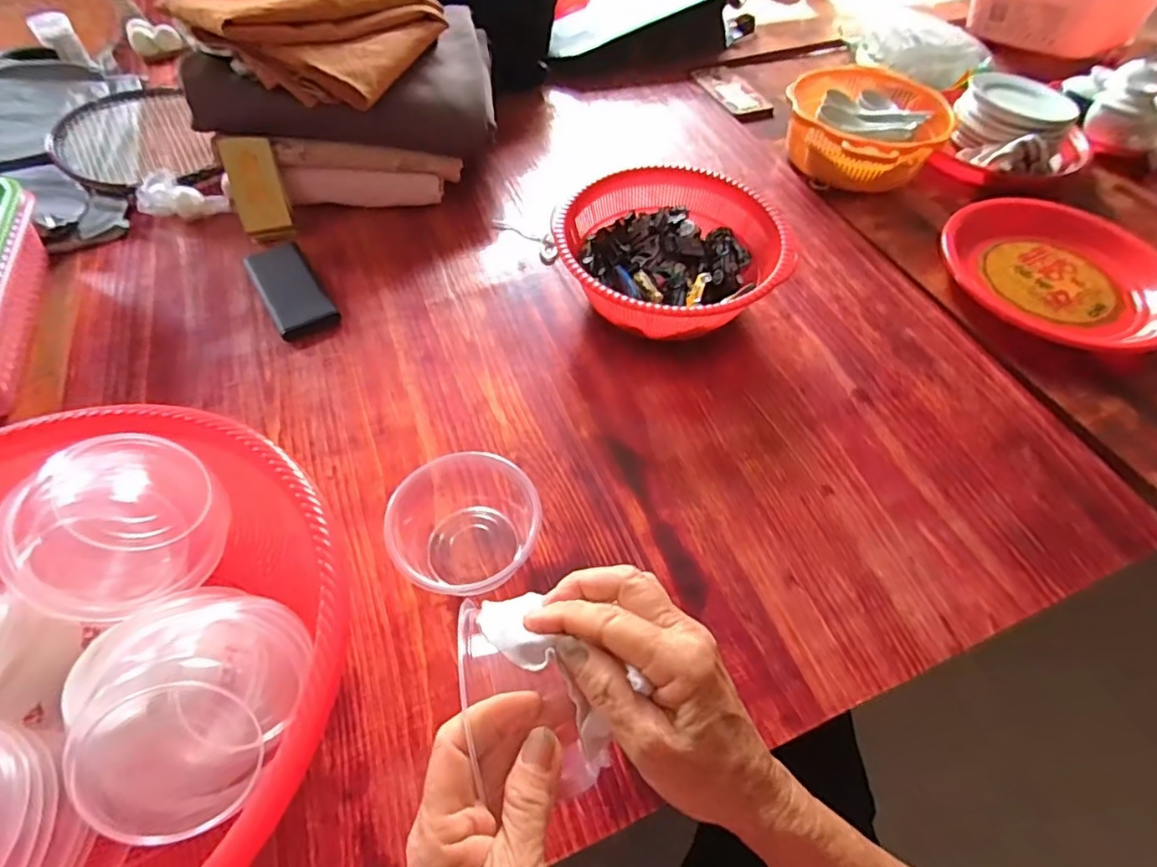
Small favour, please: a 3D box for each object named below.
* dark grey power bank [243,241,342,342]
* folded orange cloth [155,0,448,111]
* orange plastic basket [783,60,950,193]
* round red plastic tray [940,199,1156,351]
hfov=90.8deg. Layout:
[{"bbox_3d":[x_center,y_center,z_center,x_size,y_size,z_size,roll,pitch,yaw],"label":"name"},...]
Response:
[{"bbox_3d":[-0.325,-0.163,0.646,0.063,0.020,0.150,-29,60,-19],"label":"dark grey power bank"},{"bbox_3d":[-0.313,-0.483,0.671,0.244,0.077,0.221,17,56,10],"label":"folded orange cloth"},{"bbox_3d":[0.394,-0.429,0.799,0.202,0.078,0.268,31,61,20],"label":"orange plastic basket"},{"bbox_3d":[0.556,-0.187,0.660,0.251,0.033,0.216,15,57,10],"label":"round red plastic tray"}]

